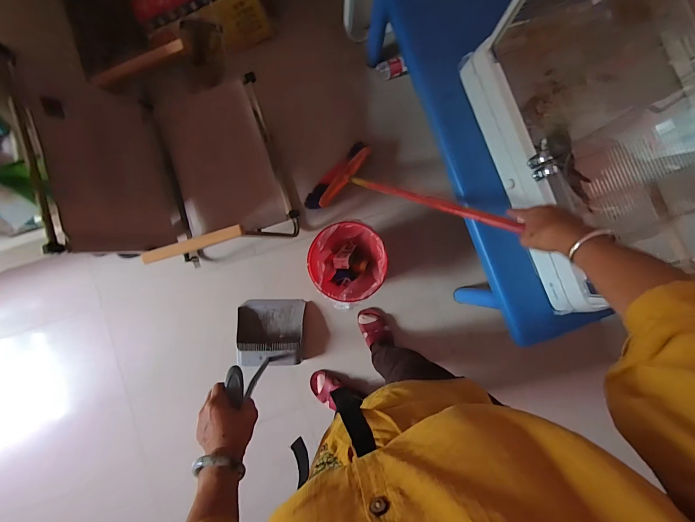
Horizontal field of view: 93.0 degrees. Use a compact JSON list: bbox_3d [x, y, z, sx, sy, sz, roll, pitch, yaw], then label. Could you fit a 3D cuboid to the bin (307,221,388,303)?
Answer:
[{"bbox_3d":[-0.002,0.008,1.140,0.239,0.232,0.240,0,87,-3],"label":"bin"}]

